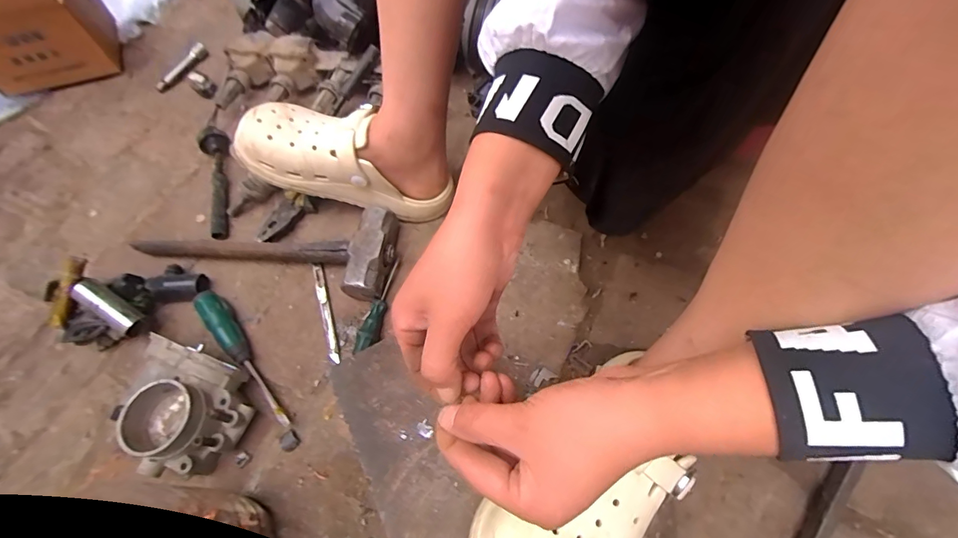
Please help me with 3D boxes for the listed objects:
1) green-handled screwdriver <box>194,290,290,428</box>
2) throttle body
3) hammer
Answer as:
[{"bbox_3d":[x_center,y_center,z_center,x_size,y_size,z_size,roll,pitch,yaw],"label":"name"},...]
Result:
[{"bbox_3d":[-0.255,0.091,0.468,0.024,0.035,0.192,-40,65,-17],"label":"green-handled screwdriver"},{"bbox_3d":[-0.289,0.139,0.421,0.117,0.069,0.104,15,63,12],"label":"throttle body"},{"bbox_3d":[-0.251,-0.038,0.531,0.305,0.039,0.108,10,62,10],"label":"hammer"}]

